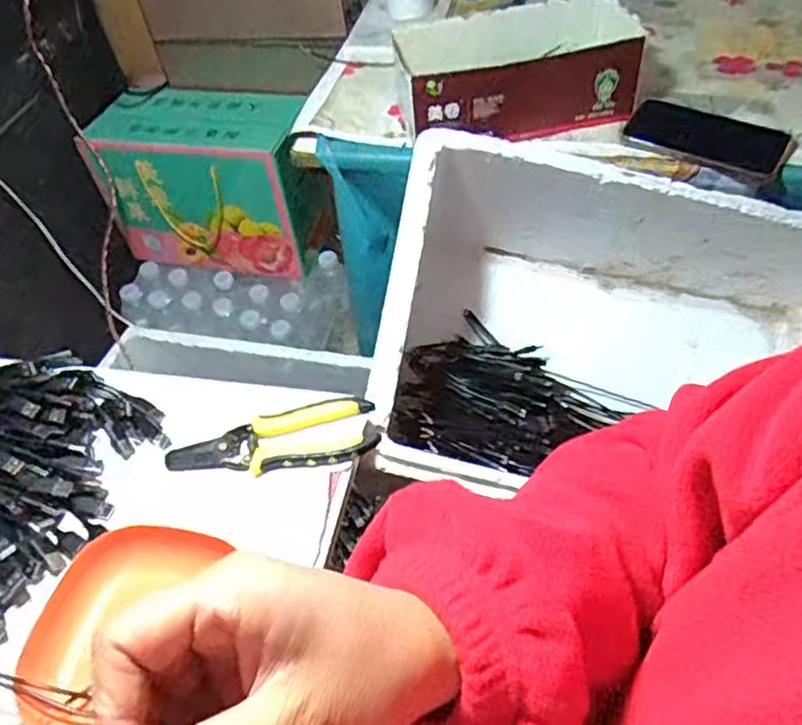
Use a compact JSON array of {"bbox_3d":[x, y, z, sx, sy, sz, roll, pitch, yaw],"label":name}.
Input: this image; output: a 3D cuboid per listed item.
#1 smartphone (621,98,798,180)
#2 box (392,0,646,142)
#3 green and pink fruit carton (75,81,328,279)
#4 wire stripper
[{"bbox_3d":[0.332,-0.243,0.735,0.165,0.013,0.080,23,76,16],"label":"smartphone"},{"bbox_3d":[0.127,-0.336,0.778,0.267,0.096,0.164,-6,49,1],"label":"box"},{"bbox_3d":[-0.294,-0.287,1.093,0.317,0.233,0.168,11,52,15],"label":"green and pink fruit carton"},{"bbox_3d":[-0.105,0.065,0.548,0.167,0.015,0.062,-10,49,-3],"label":"wire stripper"}]

